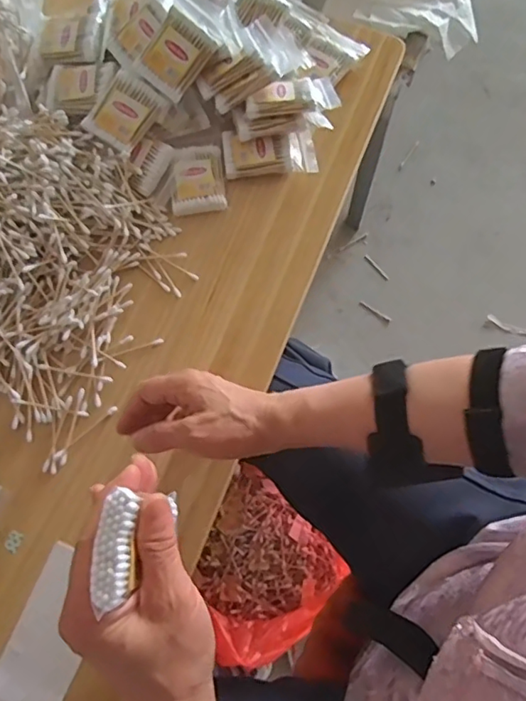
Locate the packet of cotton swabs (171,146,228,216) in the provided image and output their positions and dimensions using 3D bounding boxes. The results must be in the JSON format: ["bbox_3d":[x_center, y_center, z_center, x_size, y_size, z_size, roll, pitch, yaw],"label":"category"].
[{"bbox_3d":[-0.071,-0.182,0.590,0.055,0.013,0.073,-8,73,0],"label":"packet of cotton swabs"}]

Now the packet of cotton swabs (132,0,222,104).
[{"bbox_3d":[-0.086,-0.305,0.566,0.057,0.014,0.084,38,98,-8],"label":"packet of cotton swabs"}]

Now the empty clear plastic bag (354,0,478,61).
[{"bbox_3d":[0.206,-0.451,0.726,0.151,0.041,0.099,16,74,7],"label":"empty clear plastic bag"}]

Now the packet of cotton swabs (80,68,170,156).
[{"bbox_3d":[-0.144,-0.248,0.578,0.061,0.012,0.073,35,90,-4],"label":"packet of cotton swabs"}]

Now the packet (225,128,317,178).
[{"bbox_3d":[0.007,-0.215,0.602,0.096,0.020,0.050,-4,73,1],"label":"packet"}]

